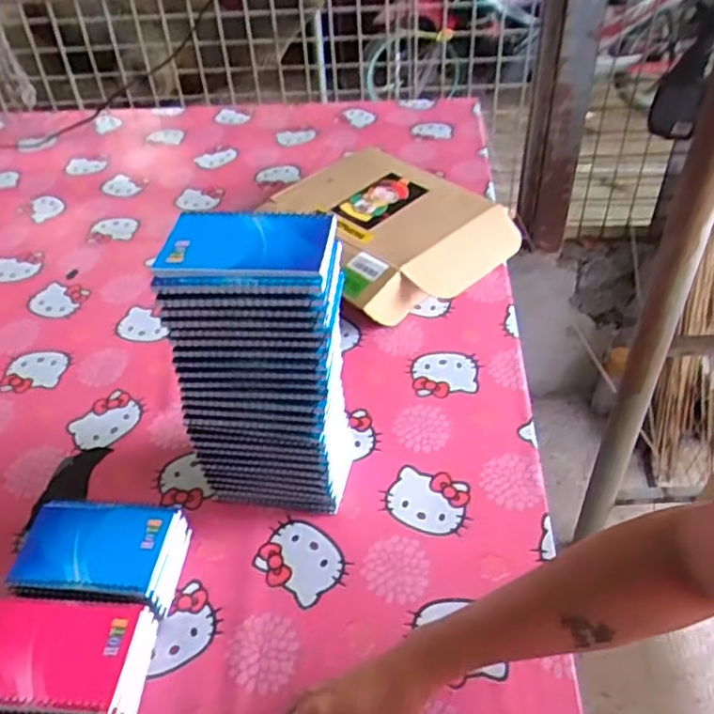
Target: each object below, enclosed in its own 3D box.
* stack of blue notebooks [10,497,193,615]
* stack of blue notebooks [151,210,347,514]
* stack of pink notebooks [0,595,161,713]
[{"bbox_3d":[-0.237,0.188,0.628,0.142,0.059,0.103,3,45,8],"label":"stack of blue notebooks"},{"bbox_3d":[-0.080,0.018,0.626,0.139,0.290,0.109,3,45,8],"label":"stack of blue notebooks"},{"bbox_3d":[-0.242,0.256,0.561,0.143,0.055,0.097,2,45,7],"label":"stack of pink notebooks"}]

